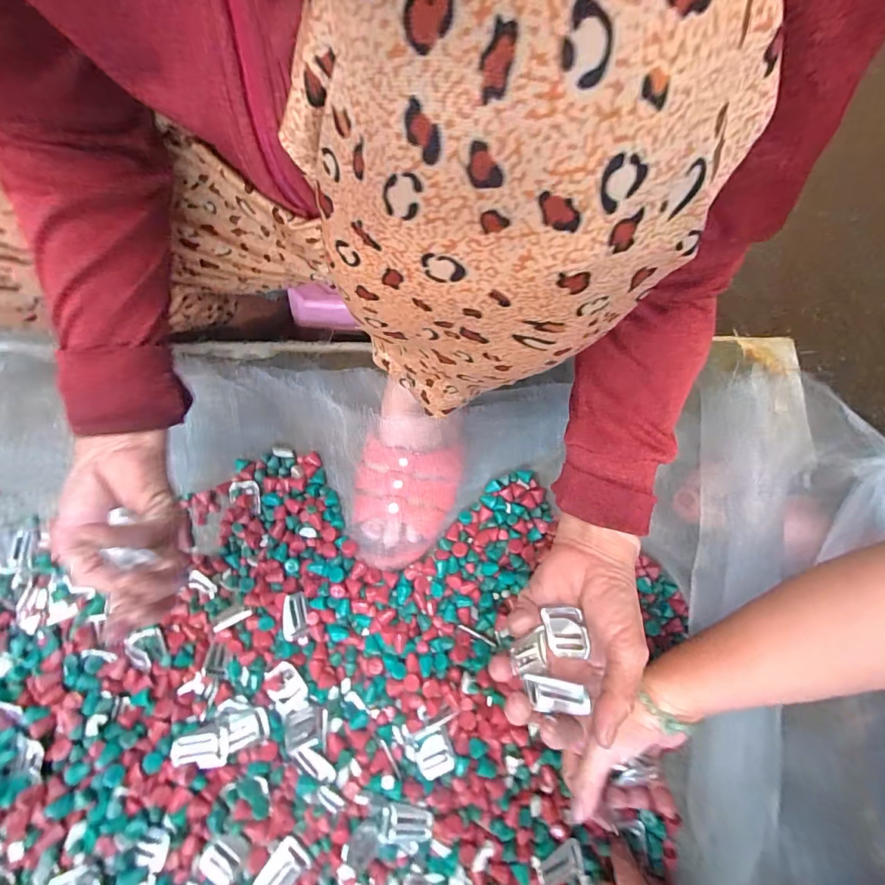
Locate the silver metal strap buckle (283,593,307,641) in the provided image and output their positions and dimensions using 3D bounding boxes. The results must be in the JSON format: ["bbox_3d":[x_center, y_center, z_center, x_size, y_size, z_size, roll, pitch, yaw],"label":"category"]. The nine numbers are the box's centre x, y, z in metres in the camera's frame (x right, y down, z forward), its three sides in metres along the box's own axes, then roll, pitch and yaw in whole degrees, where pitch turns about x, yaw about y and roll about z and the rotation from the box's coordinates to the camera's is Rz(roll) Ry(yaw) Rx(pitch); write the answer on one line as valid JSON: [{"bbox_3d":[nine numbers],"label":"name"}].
[{"bbox_3d":[-0.135,0.160,0.417,0.022,0.005,0.041,1,86,-28],"label":"silver metal strap buckle"}]

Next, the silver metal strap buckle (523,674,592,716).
[{"bbox_3d":[0.069,0.152,0.274,0.037,0.023,0.006,-1,20,29],"label":"silver metal strap buckle"}]

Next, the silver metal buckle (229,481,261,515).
[{"bbox_3d":[-0.202,0.056,0.464,0.032,0.008,0.035,-7,76,-4],"label":"silver metal buckle"}]

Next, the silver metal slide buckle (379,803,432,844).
[{"bbox_3d":[-0.028,0.300,0.357,0.040,0.006,0.026,4,76,-1],"label":"silver metal slide buckle"}]

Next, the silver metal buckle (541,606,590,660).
[{"bbox_3d":[0.083,0.128,0.306,0.027,0.006,0.031,-12,85,36],"label":"silver metal buckle"}]

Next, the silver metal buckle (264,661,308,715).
[{"bbox_3d":[-0.139,0.218,0.404,0.030,0.011,0.043,-36,80,-10],"label":"silver metal buckle"}]

